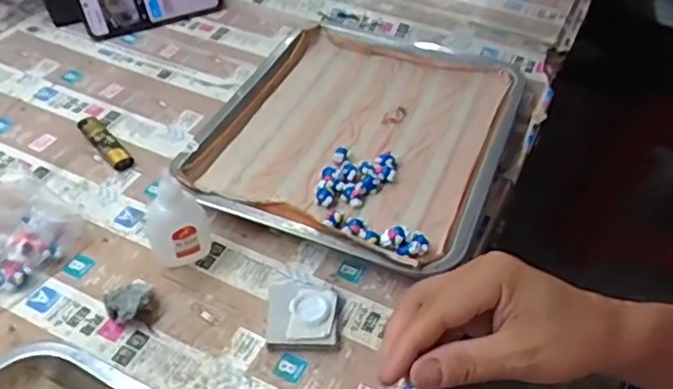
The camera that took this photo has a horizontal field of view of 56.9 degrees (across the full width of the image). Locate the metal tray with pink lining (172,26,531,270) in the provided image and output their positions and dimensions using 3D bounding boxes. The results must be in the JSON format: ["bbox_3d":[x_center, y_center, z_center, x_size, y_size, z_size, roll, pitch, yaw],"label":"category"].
[{"bbox_3d":[0.026,-0.066,0.606,0.262,0.034,0.313,19,48,14],"label":"metal tray with pink lining"}]

